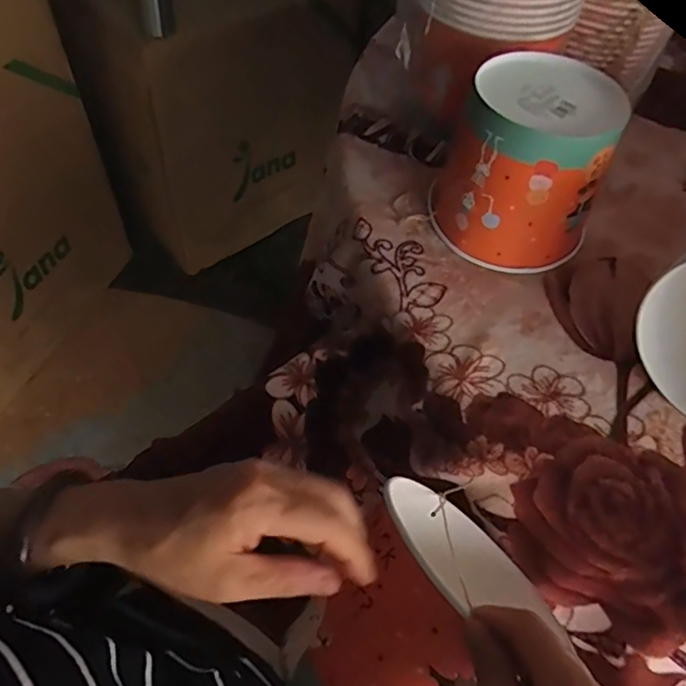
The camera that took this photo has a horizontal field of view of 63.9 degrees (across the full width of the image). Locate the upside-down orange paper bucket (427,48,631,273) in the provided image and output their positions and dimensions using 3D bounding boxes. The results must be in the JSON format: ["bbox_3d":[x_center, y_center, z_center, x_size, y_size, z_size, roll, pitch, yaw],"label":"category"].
[{"bbox_3d":[0.165,-0.162,0.504,0.126,0.142,0.129,2,54,-2],"label":"upside-down orange paper bucket"}]

